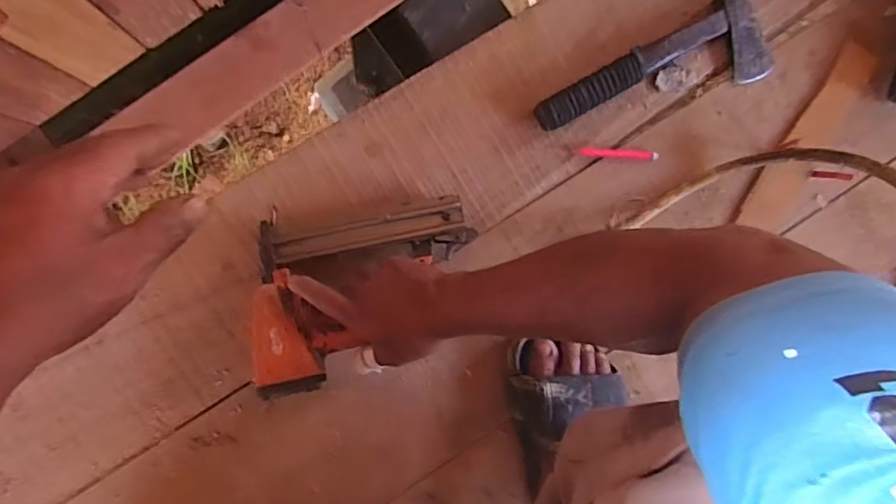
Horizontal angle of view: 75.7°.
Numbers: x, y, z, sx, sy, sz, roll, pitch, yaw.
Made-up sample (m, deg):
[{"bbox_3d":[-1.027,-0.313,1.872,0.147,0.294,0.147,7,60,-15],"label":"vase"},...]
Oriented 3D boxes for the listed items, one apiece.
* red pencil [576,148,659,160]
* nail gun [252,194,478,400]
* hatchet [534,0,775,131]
[{"bbox_3d":[0.192,-0.110,0.647,0.091,0.004,0.010,3,90,-7],"label":"red pencil"},{"bbox_3d":[-0.085,0.041,0.583,0.215,0.057,0.178,-4,91,-7],"label":"nail gun"},{"bbox_3d":[0.228,-0.199,0.640,0.282,0.027,0.095,-23,93,-6],"label":"hatchet"}]

